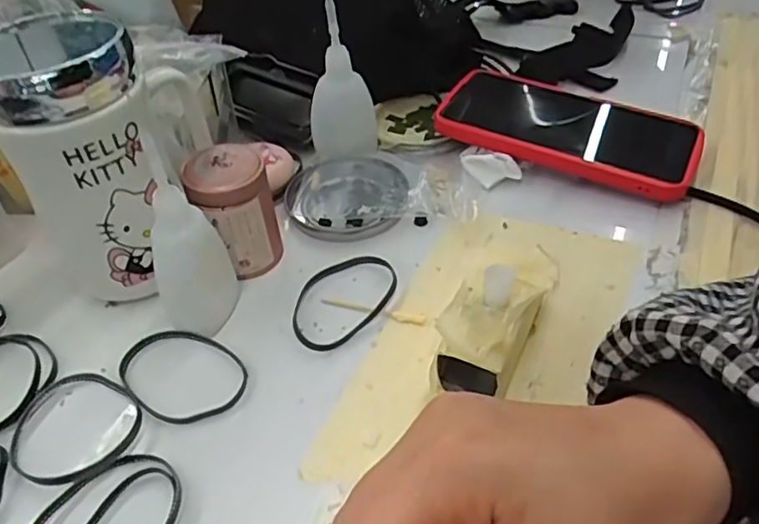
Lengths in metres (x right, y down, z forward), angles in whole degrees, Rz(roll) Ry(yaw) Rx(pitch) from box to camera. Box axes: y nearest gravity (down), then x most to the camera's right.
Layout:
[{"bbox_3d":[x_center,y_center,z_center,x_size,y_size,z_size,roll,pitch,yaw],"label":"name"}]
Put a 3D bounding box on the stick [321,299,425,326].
[{"bbox_3d":[-0.004,0.026,0.339,0.058,0.004,0.007,11,45,15],"label":"stick"}]

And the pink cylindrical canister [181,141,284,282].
[{"bbox_3d":[-0.083,-0.028,0.357,0.043,0.064,0.042,-3,42,3],"label":"pink cylindrical canister"}]

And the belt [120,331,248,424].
[{"bbox_3d":[-0.100,0.056,0.314,0.069,0.004,0.047,21,48,26],"label":"belt"}]

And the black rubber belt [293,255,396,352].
[{"bbox_3d":[-0.022,0.020,0.345,0.047,0.005,0.071,21,48,26],"label":"black rubber belt"}]

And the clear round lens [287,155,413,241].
[{"bbox_3d":[-0.021,-0.045,0.408,0.077,0.010,0.079,2,42,8],"label":"clear round lens"}]

